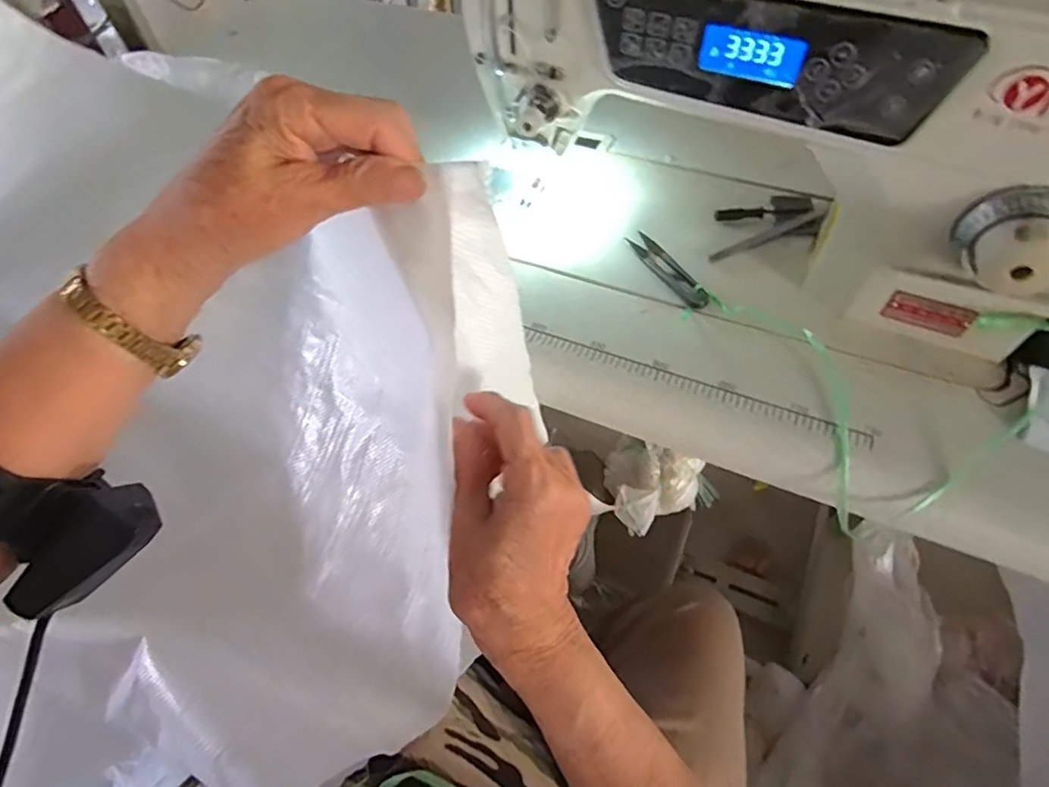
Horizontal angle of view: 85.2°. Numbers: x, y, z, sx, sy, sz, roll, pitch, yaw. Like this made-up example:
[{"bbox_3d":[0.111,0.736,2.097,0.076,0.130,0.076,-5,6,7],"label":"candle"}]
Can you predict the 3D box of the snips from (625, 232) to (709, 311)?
[{"bbox_3d":[0.120,-0.104,0.474,0.022,0.006,0.096,-25,58,-14],"label":"snips"}]

